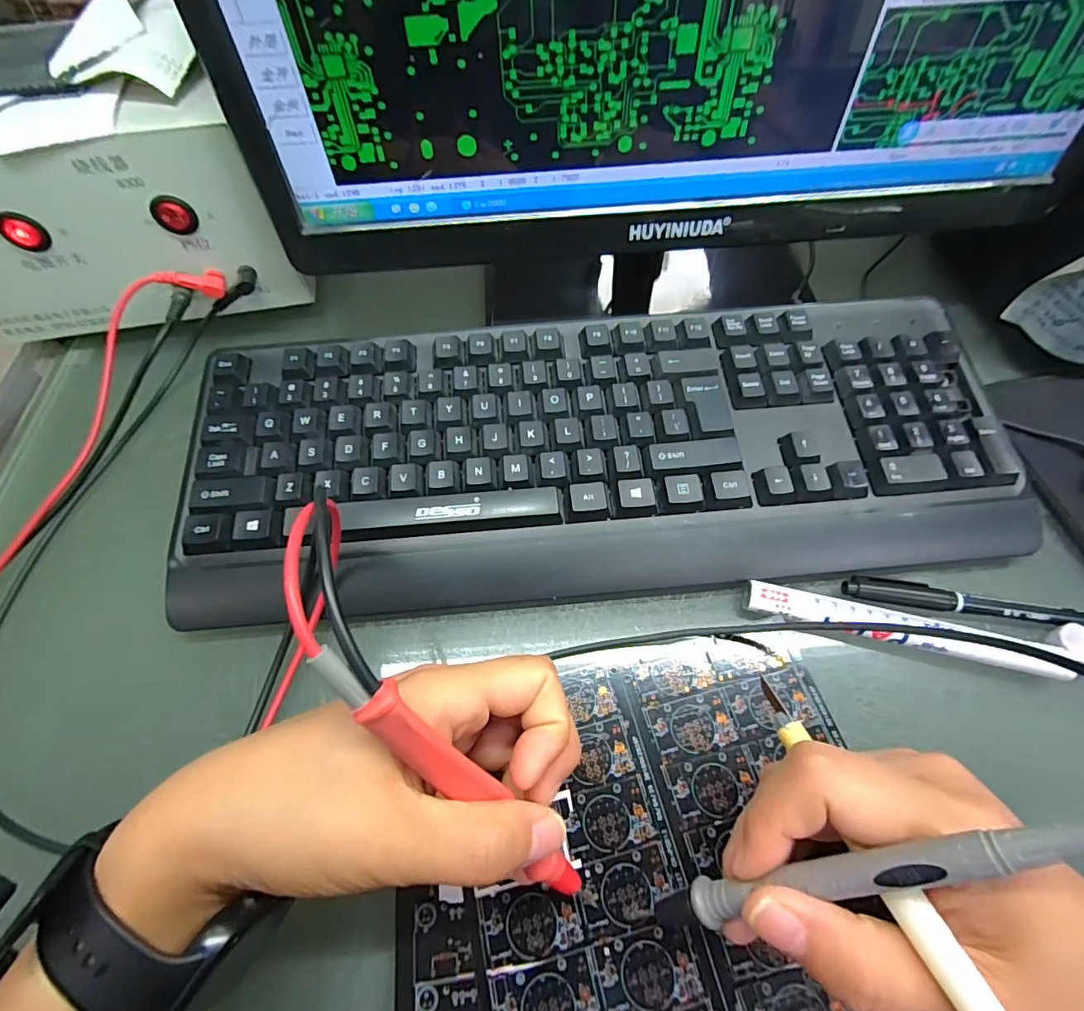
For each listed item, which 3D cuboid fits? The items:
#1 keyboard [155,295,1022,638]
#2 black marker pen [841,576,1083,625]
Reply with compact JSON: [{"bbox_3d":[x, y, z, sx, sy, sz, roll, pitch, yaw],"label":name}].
[{"bbox_3d":[0.030,-0.030,0.278,0.425,0.045,0.153,-4,61,-2],"label":"keyboard"},{"bbox_3d":[0.224,0.050,0.249,0.142,0.009,0.015,9,62,5],"label":"black marker pen"}]

